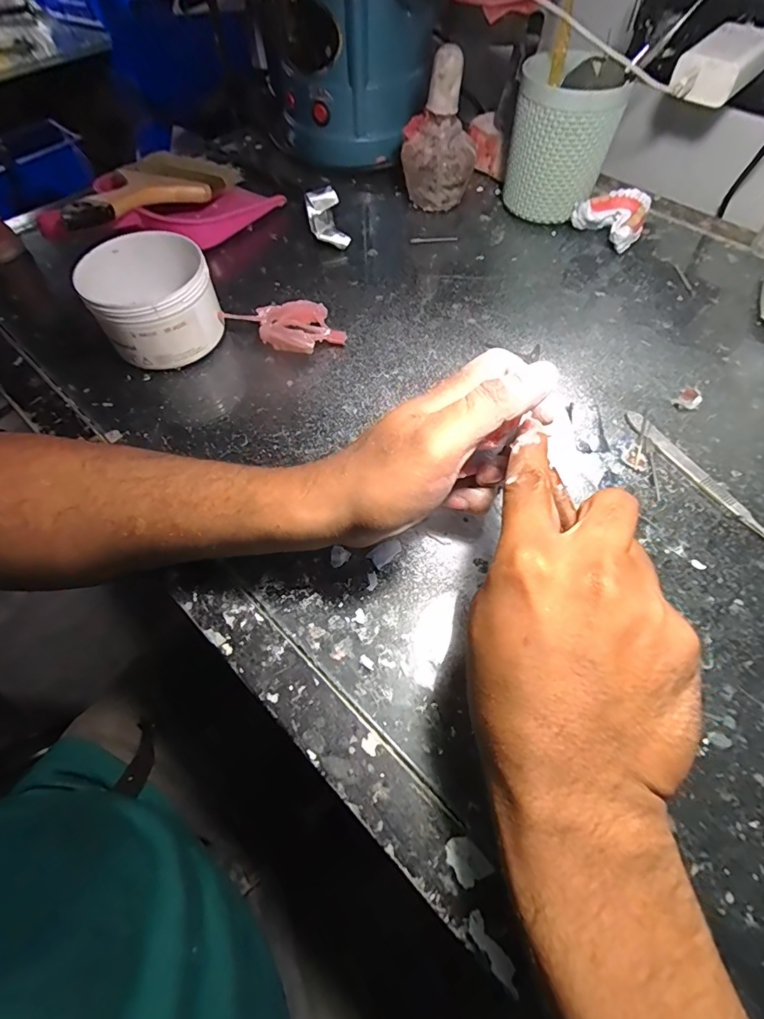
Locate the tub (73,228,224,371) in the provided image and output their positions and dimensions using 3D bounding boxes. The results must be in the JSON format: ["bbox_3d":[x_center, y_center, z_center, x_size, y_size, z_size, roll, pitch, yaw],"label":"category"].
[{"bbox_3d":[-0.182,-0.169,0.366,0.089,0.063,0.104,-25,63,-13],"label":"tub"}]

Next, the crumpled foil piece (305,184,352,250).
[{"bbox_3d":[-0.055,-0.291,0.457,0.033,0.030,0.067,-14,61,-8],"label":"crumpled foil piece"}]

